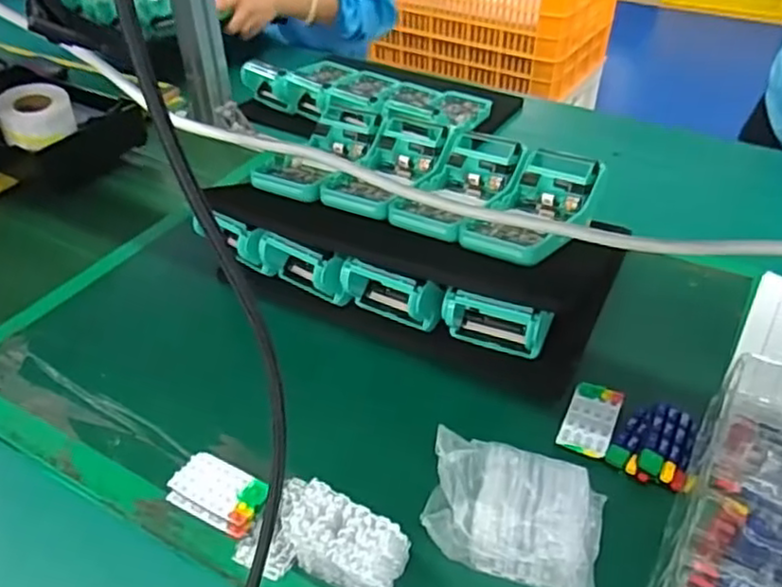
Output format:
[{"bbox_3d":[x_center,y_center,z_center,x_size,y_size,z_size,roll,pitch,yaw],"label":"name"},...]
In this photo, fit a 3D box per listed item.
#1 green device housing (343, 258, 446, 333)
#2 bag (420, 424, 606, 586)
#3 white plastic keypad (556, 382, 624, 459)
[{"bbox_3d":[0.001,0.004,0.580,0.085,0.063,0.038,18,42,21],"label":"green device housing"},{"bbox_3d":[0.076,0.152,0.440,0.116,0.051,0.097,12,41,16],"label":"bag"},{"bbox_3d":[0.153,0.096,0.519,0.035,0.004,0.066,18,42,21],"label":"white plastic keypad"}]

